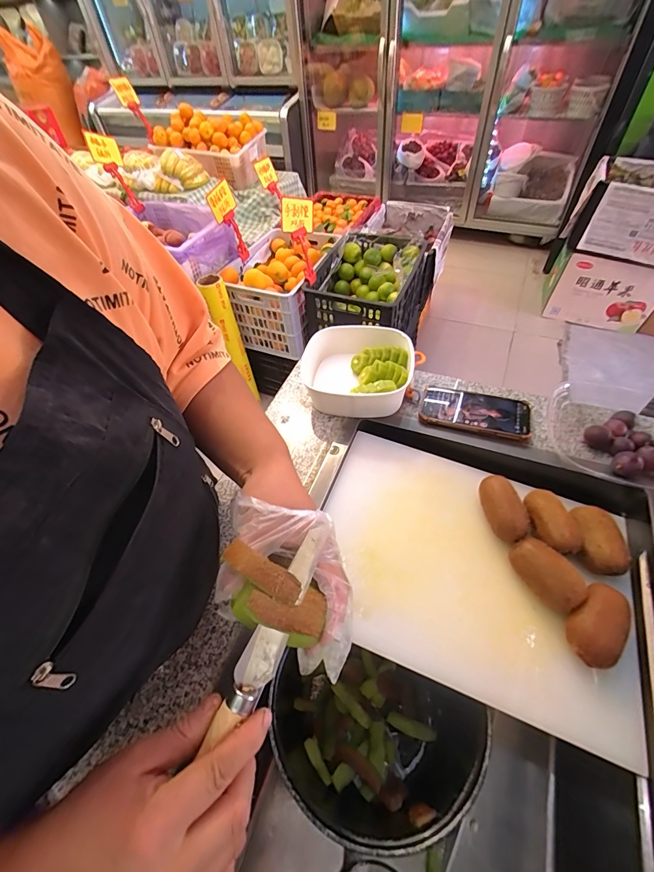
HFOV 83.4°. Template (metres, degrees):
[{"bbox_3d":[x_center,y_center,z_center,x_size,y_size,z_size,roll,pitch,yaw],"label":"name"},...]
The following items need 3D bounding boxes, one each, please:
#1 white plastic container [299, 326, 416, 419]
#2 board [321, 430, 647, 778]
[{"bbox_3d":[0.043,-0.097,0.600,0.179,0.075,0.167,3,52,8],"label":"white plastic container"},{"bbox_3d":[0.167,0.152,0.455,0.370,0.034,0.275,17,55,17],"label":"board"}]

